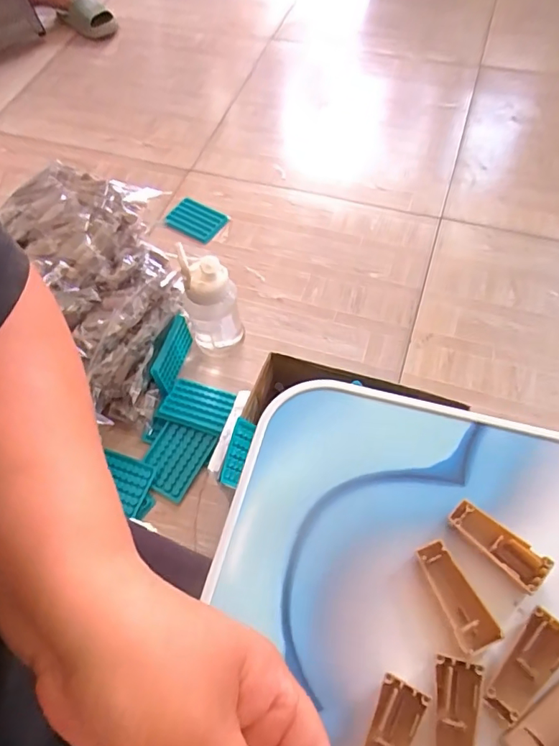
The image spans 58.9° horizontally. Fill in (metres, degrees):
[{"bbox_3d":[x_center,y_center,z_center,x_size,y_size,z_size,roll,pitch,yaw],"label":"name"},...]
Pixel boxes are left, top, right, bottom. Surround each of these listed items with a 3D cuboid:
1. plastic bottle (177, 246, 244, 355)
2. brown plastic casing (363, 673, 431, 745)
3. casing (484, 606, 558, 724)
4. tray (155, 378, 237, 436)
[{"bbox_3d":[-0.118,-0.113,0.836,0.089,0.216,0.071,4,61,6],"label":"plastic bottle"},{"bbox_3d":[0.046,0.158,0.211,0.019,0.006,0.049,22,64,15],"label":"brown plastic casing"},{"bbox_3d":[0.111,0.130,0.220,0.049,0.007,0.019,-39,66,-17],"label":"casing"},{"bbox_3d":[-0.143,0.058,0.859,0.116,0.015,0.084,17,63,12],"label":"tray"}]

